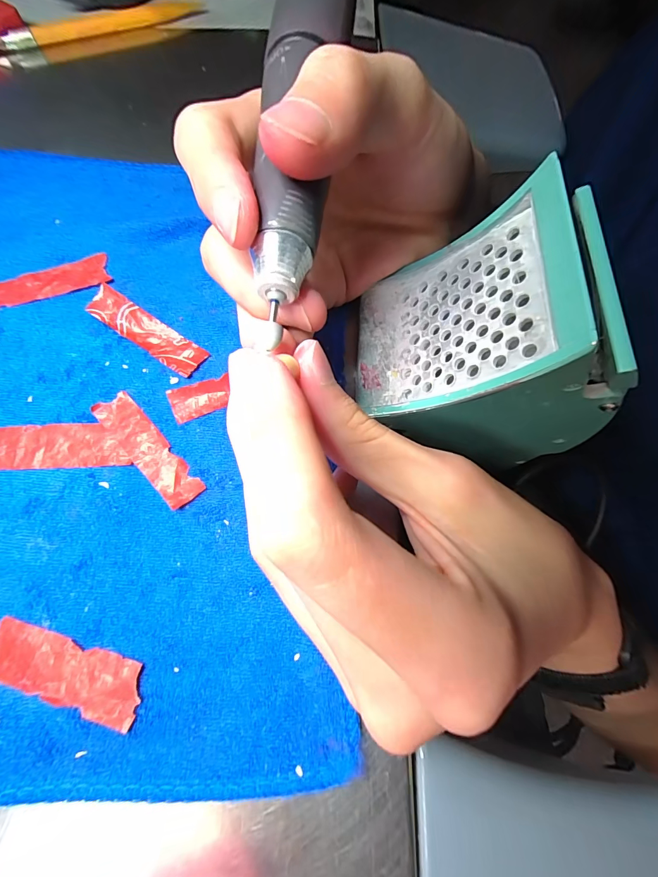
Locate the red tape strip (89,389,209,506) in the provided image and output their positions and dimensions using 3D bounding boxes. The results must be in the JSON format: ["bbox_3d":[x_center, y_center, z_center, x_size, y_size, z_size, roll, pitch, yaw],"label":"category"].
[{"bbox_3d":[-0.077,0.004,0.152,0.015,0.004,0.058,-41,78,-13],"label":"red tape strip"}]

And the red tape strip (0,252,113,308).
[{"bbox_3d":[-0.138,-0.077,0.174,0.059,0.004,0.016,-17,74,-7],"label":"red tape strip"}]

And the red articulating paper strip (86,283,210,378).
[{"bbox_3d":[-0.085,-0.050,0.168,0.059,0.004,0.016,34,77,2],"label":"red articulating paper strip"}]

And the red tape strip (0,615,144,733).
[{"bbox_3d":[-0.093,0.082,0.126,0.058,0.004,0.019,17,65,4],"label":"red tape strip"}]

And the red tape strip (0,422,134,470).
[{"bbox_3d":[-0.114,0.003,0.151,0.057,0.004,0.019,-3,73,-3],"label":"red tape strip"}]

